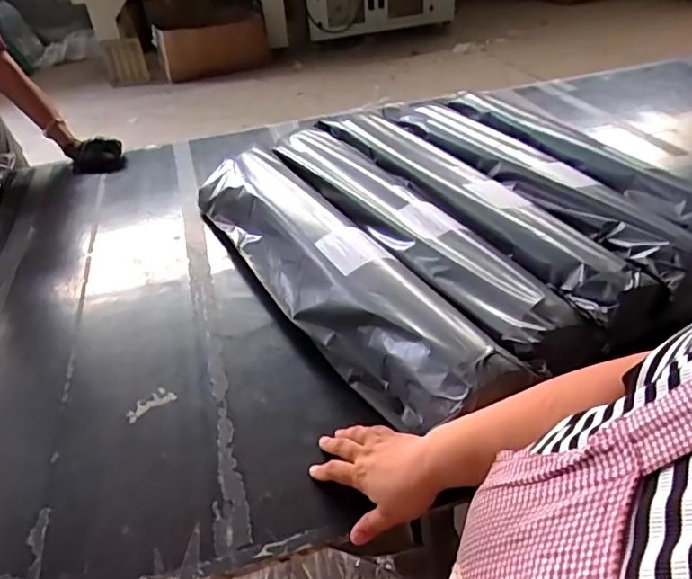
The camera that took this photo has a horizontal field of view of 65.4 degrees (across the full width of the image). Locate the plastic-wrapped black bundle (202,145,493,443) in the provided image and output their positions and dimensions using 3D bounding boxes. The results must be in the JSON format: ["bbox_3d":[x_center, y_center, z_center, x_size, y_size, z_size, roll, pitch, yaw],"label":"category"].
[{"bbox_3d":[-0.049,-0.045,0.863,0.157,0.123,0.744,-23,41,-22],"label":"plastic-wrapped black bundle"}]

